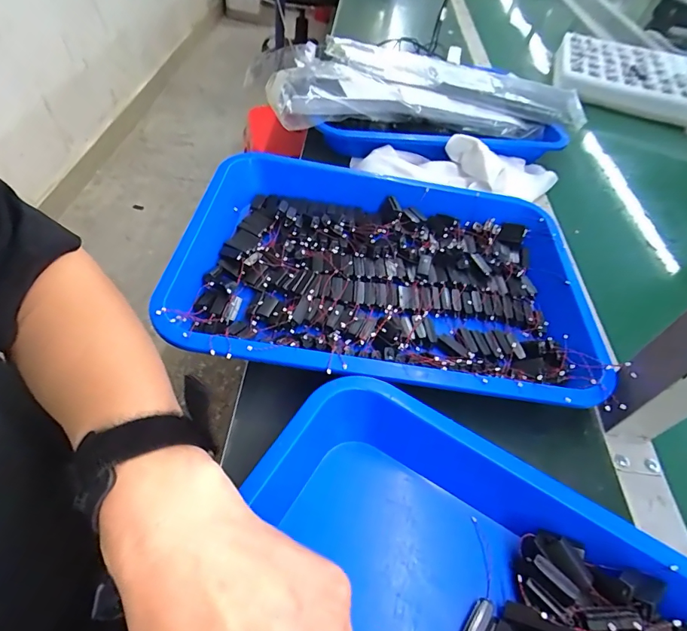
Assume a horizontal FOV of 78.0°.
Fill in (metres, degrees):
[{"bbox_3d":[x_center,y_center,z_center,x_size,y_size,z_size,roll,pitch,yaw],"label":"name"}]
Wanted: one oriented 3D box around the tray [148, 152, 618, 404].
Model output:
[{"bbox_3d":[0.039,-0.048,0.406,0.373,0.054,0.262,8,50,-3],"label":"tray"}]

